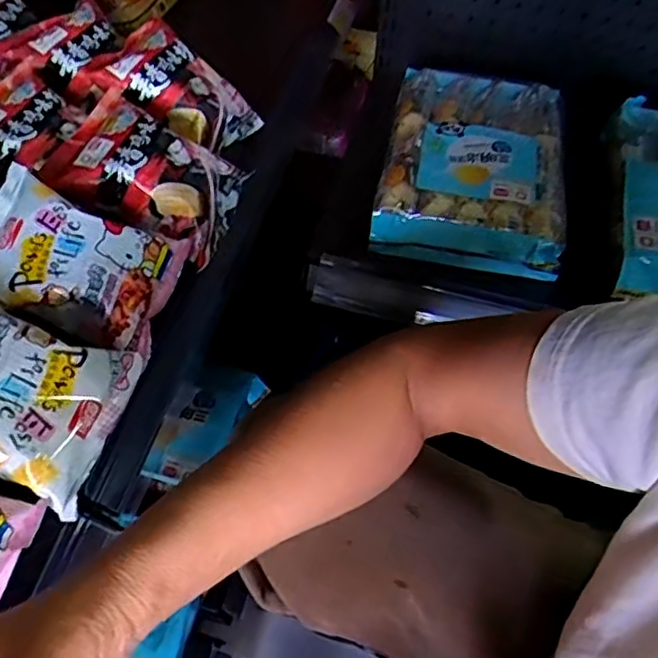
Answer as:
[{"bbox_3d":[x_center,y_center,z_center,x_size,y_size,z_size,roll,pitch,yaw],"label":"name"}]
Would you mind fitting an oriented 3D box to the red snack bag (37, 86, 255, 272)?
[{"bbox_3d":[-0.168,-0.152,0.604,0.167,0.058,0.128,27,68,-6],"label":"red snack bag"}]

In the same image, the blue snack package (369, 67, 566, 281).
[{"bbox_3d":[0.159,-0.188,0.684,0.185,0.058,0.276,12,54,5],"label":"blue snack package"}]

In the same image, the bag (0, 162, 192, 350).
[{"bbox_3d":[-0.217,-0.059,0.539,0.152,0.067,0.119,17,71,3],"label":"bag"}]

